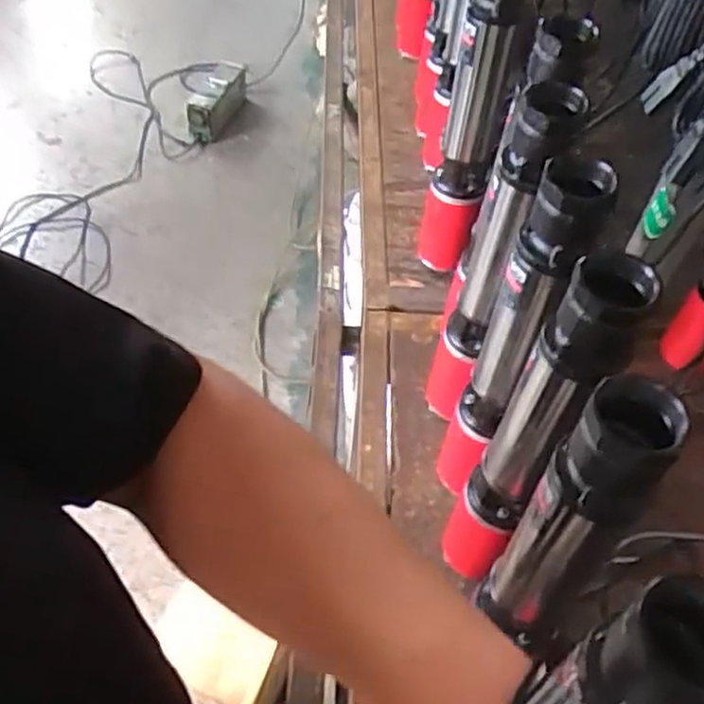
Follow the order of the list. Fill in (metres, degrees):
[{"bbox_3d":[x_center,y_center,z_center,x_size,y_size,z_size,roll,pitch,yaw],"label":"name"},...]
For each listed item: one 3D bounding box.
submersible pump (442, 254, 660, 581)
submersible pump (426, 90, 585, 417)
[{"bbox_3d":[0.148,0.079,0.613,0.068,0.383,0.076,24,55,14],"label":"submersible pump"},{"bbox_3d":[0.143,-0.069,0.766,0.065,0.443,0.072,17,53,10],"label":"submersible pump"}]

